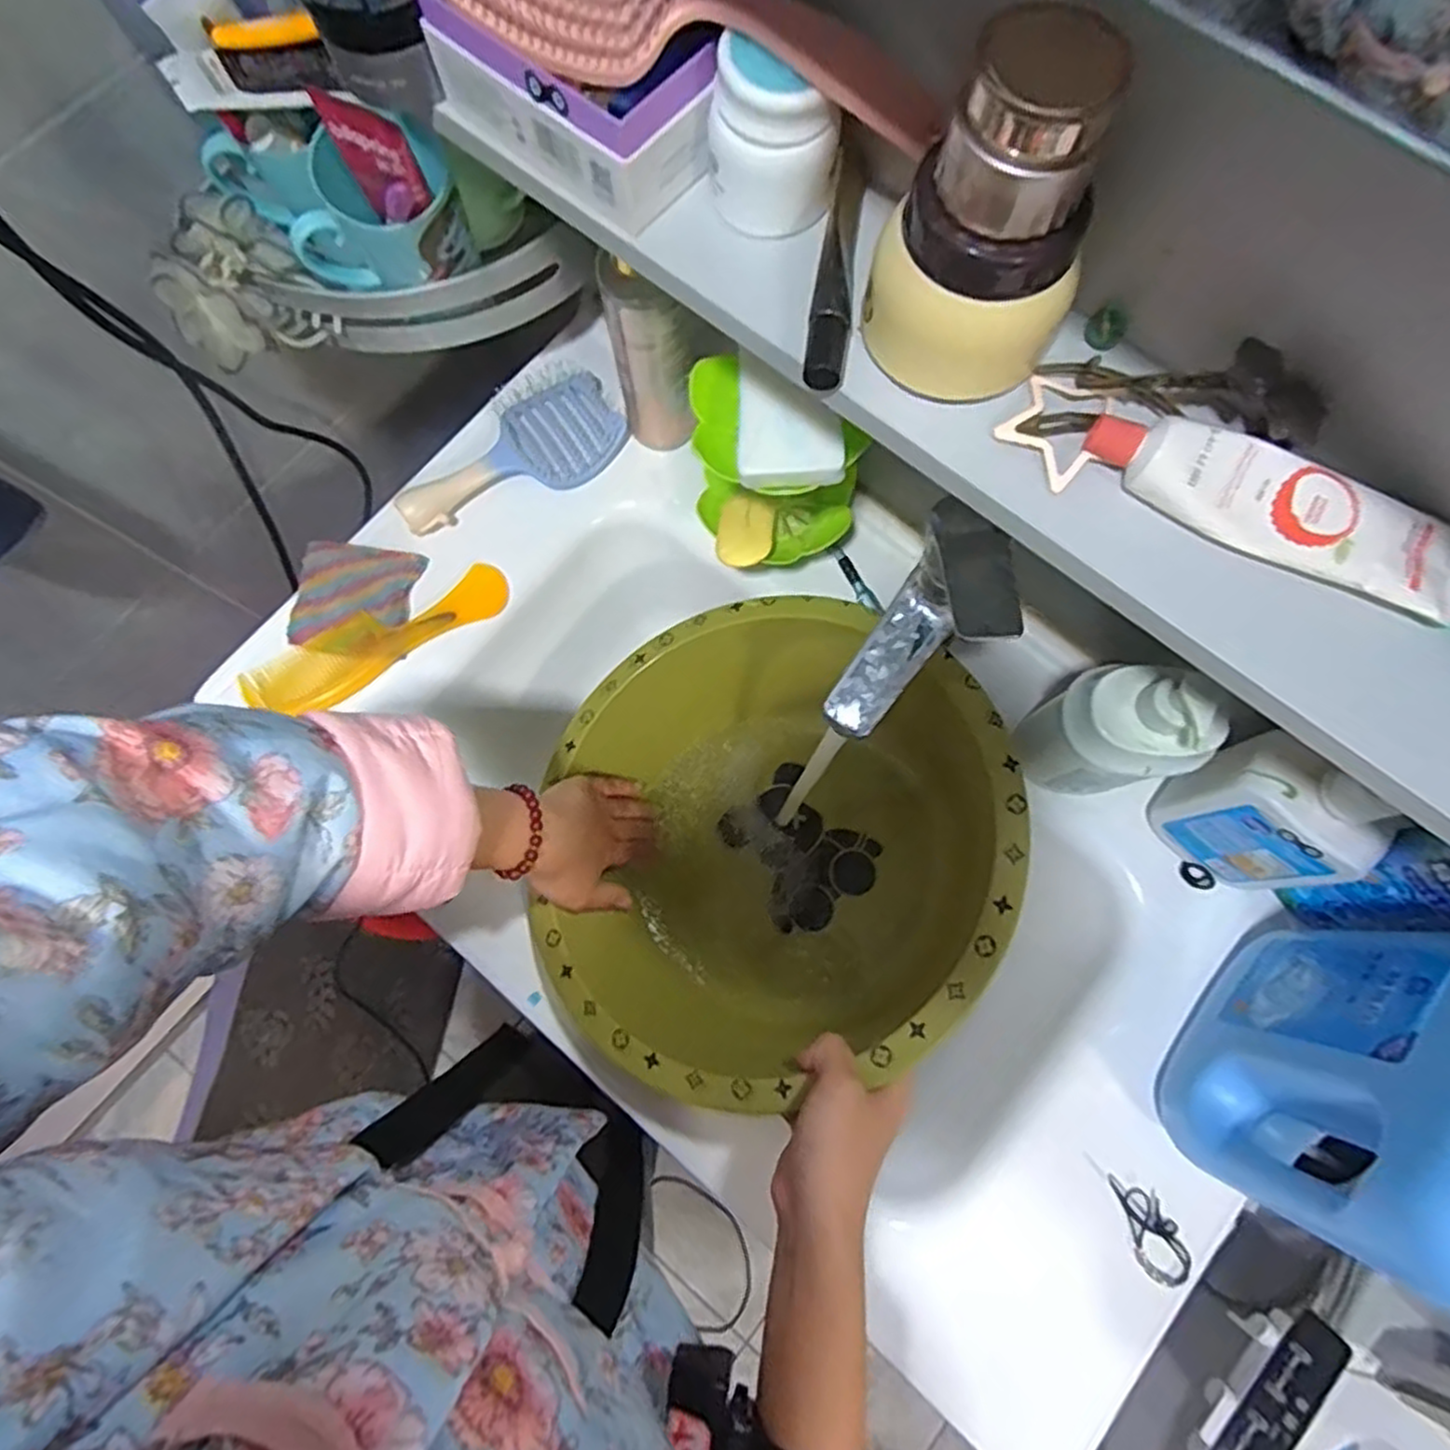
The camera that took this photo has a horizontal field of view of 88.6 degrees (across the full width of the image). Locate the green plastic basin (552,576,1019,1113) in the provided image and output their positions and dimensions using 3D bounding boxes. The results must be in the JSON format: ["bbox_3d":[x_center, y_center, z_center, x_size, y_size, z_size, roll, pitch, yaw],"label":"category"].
[{"bbox_3d":[0.031,0.087,0.543,0.335,0.137,0.335,-8,65,19],"label":"green plastic basin"}]

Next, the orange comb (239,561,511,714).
[{"bbox_3d":[-0.266,-0.065,0.574,0.206,0.008,0.057,-27,79,-7],"label":"orange comb"}]

